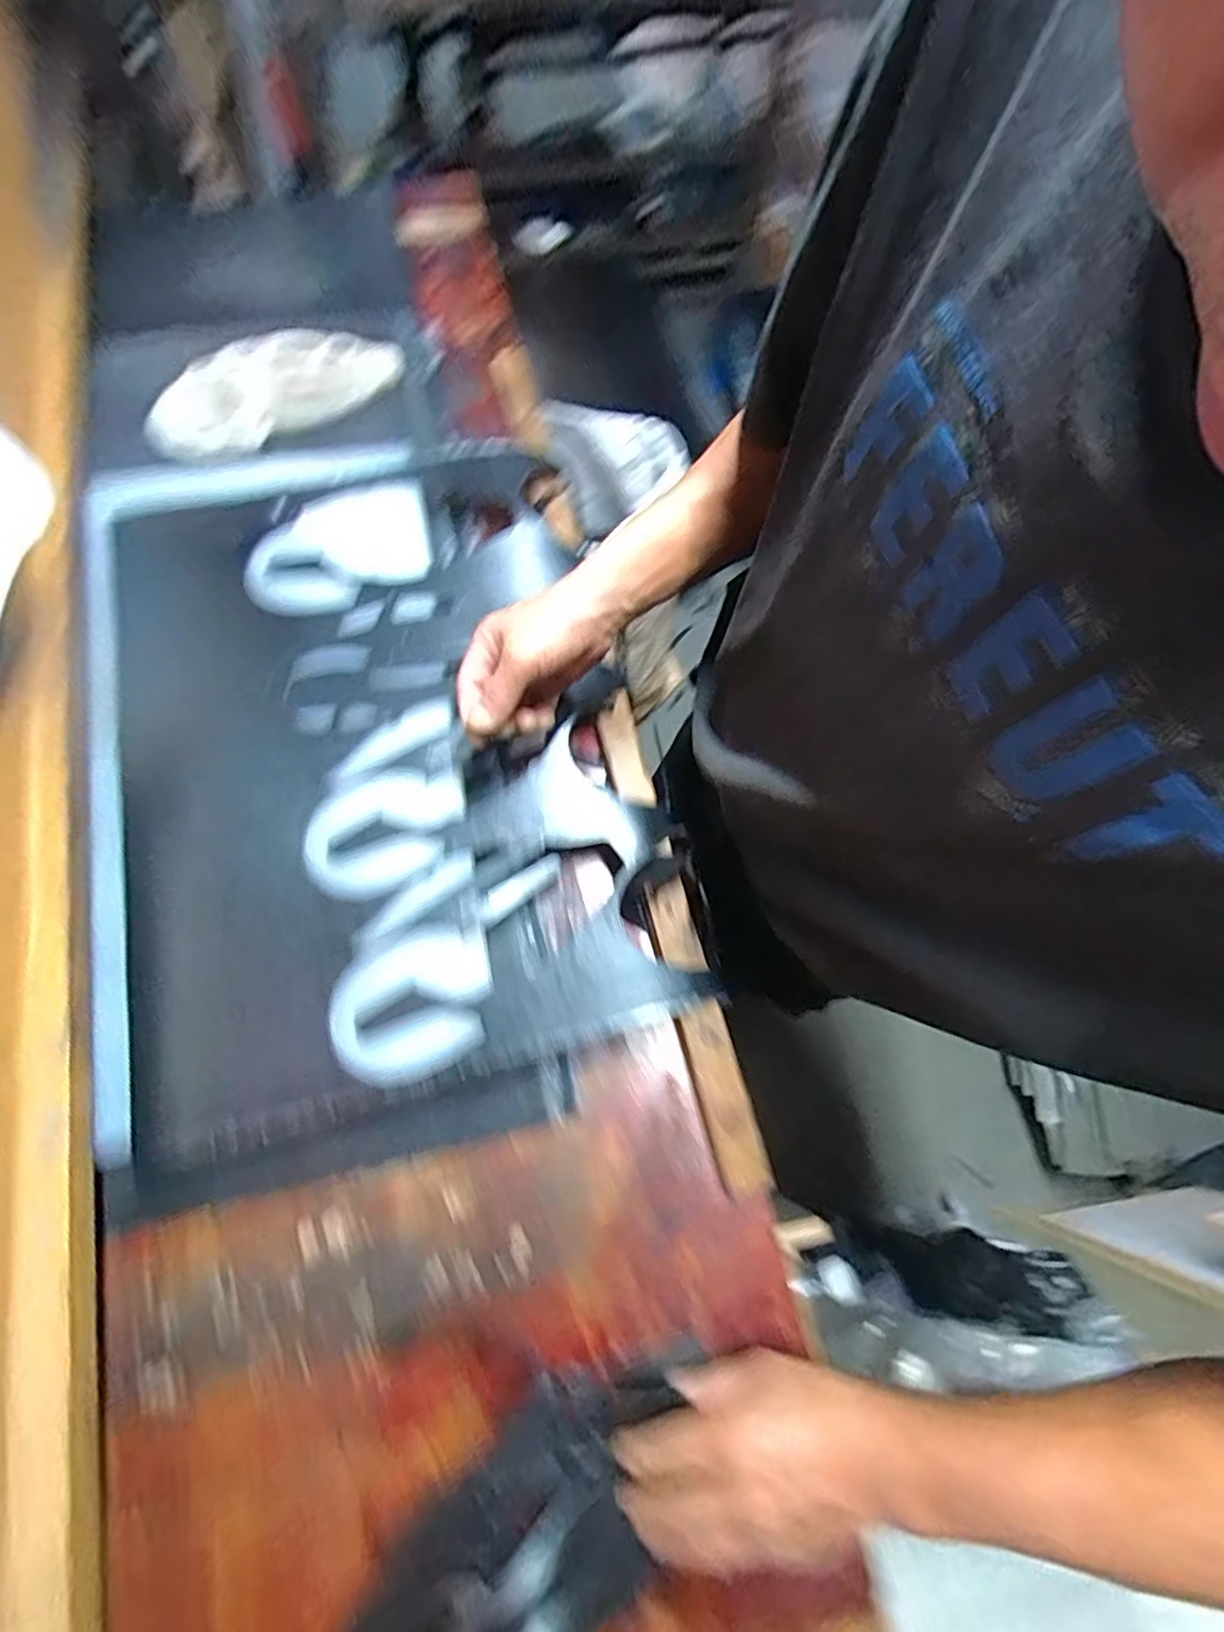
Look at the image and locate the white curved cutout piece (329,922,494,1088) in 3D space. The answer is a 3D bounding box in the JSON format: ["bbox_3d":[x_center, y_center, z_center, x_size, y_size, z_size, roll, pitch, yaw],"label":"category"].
[{"bbox_3d":[-0.147,0.139,0.476,0.115,0.008,0.102,-14,72,-5],"label":"white curved cutout piece"}]

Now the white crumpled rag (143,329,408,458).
[{"bbox_3d":[-0.365,-0.466,0.692,0.265,0.031,0.144,-19,72,-7],"label":"white crumpled rag"}]

